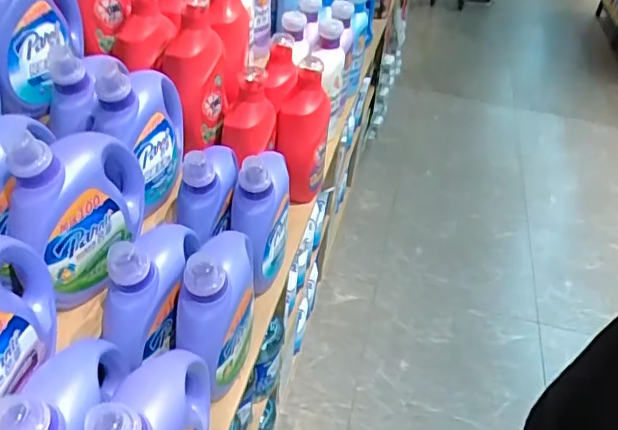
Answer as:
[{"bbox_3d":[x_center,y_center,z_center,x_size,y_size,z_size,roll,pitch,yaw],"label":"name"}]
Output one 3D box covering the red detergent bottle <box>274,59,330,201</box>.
[{"bbox_3d":[-0.014,-0.186,1.316,0.101,0.312,0.137,11,38,5],"label":"red detergent bottle"}]

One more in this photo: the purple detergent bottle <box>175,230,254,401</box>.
[{"bbox_3d":[-0.139,0.141,0.880,0.101,0.253,0.200,5,38,-3],"label":"purple detergent bottle"}]

